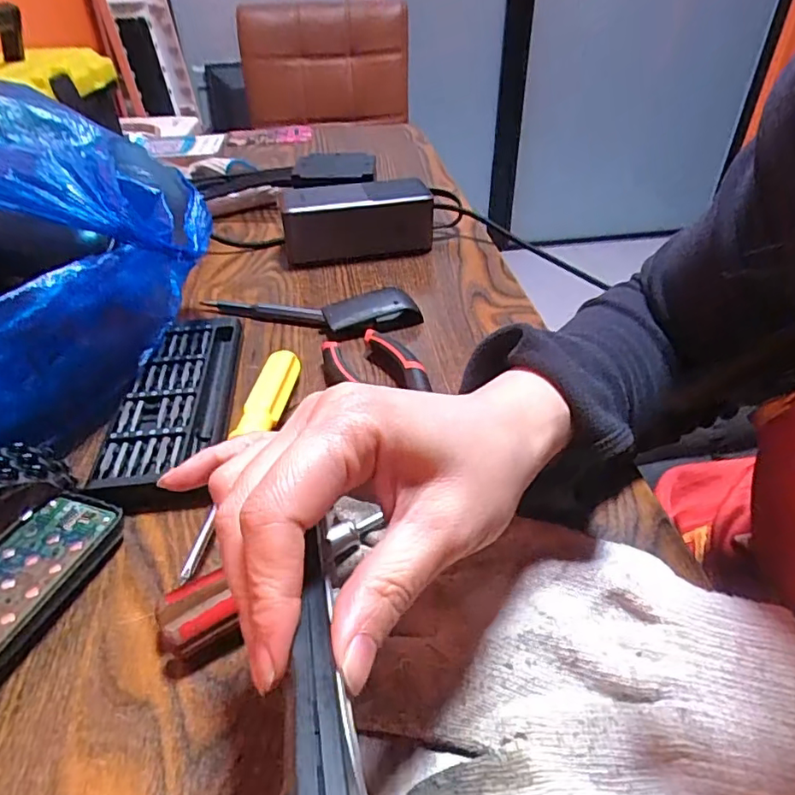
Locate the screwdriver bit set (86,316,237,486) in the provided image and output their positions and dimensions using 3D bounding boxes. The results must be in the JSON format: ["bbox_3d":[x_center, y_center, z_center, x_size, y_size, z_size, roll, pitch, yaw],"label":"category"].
[{"bbox_3d":[-0.130,-0.002,0.328,0.054,0.014,0.144,-3,39,-4],"label":"screwdriver bit set"}]

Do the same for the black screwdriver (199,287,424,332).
[{"bbox_3d":[-0.063,-0.064,0.412,0.158,0.018,0.042,1,39,1],"label":"black screwdriver"}]

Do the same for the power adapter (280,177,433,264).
[{"bbox_3d":[-0.034,-0.158,0.501,0.130,0.056,0.056,-3,39,-4],"label":"power adapter"}]

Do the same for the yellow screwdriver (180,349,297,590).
[{"bbox_3d":[-0.081,0.026,0.292,0.019,0.019,0.153,7,39,8],"label":"yellow screwdriver"}]

